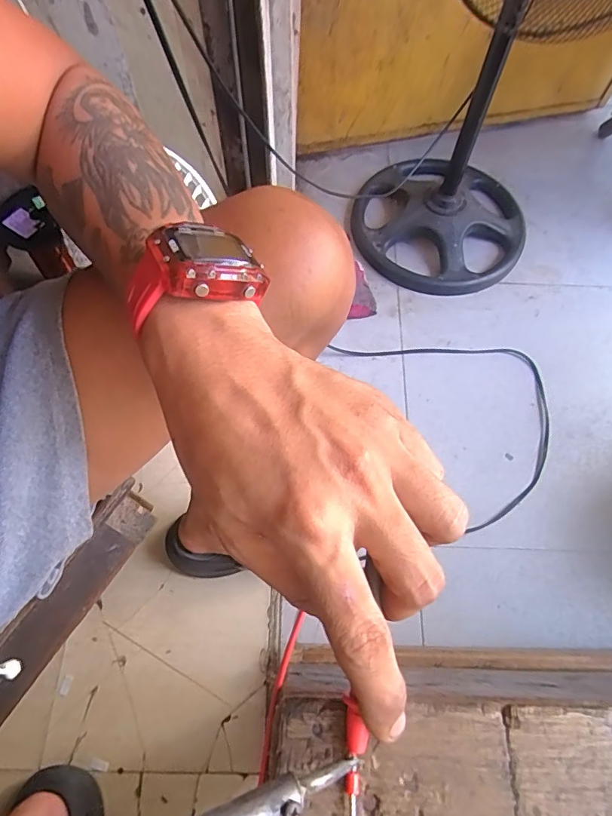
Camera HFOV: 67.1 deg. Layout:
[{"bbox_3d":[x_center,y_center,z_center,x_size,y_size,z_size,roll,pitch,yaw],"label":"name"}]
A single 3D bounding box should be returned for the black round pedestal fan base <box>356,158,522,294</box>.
[{"bbox_3d":[0.321,-0.476,1.107,0.407,0.086,0.392,0,65,-1],"label":"black round pedestal fan base"}]

